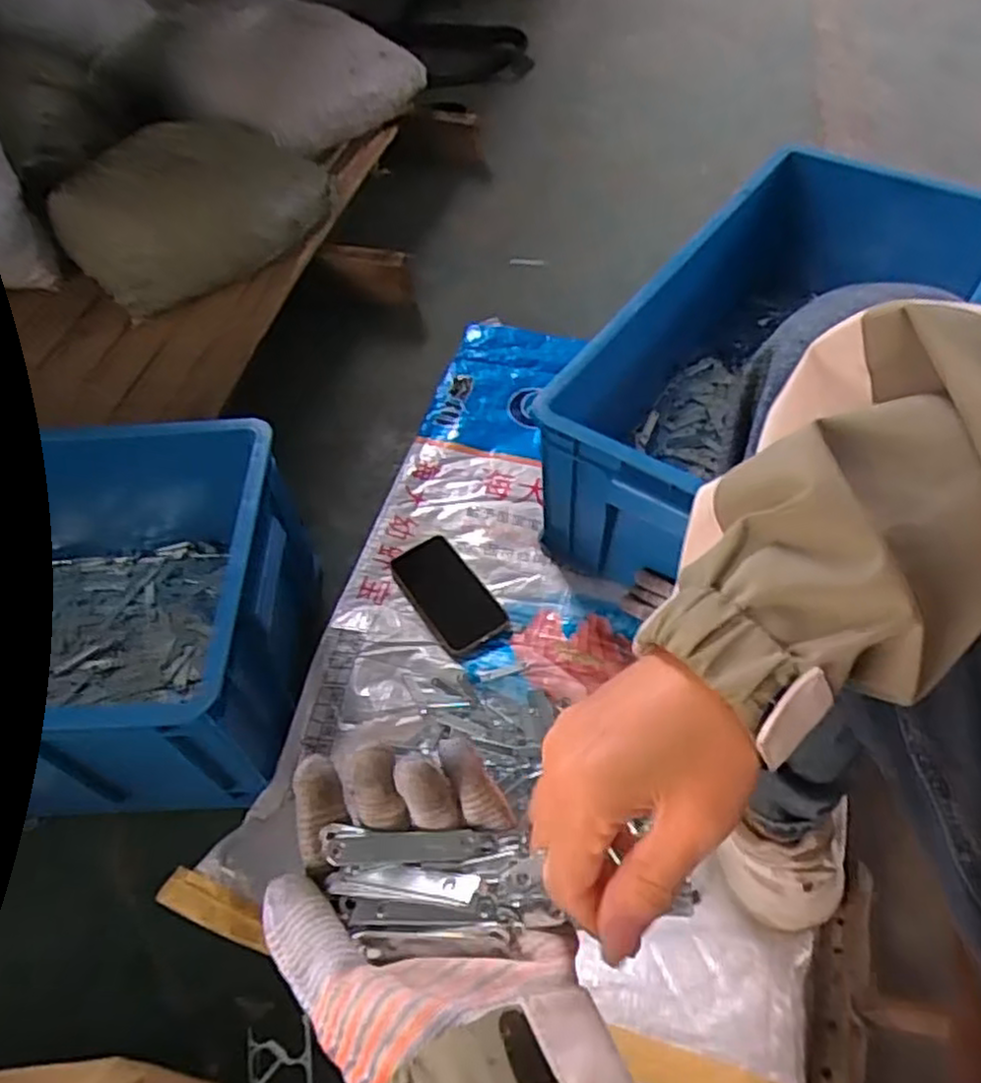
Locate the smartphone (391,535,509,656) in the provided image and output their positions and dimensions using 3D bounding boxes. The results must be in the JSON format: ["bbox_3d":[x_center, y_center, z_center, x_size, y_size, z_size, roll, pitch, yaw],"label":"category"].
[{"bbox_3d":[-0.048,0.055,0.808,0.074,0.007,0.146,-28,56,-17],"label":"smartphone"}]

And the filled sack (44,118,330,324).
[{"bbox_3d":[-0.429,-0.485,1.056,0.338,0.122,0.289,-38,60,-23],"label":"filled sack"}]

